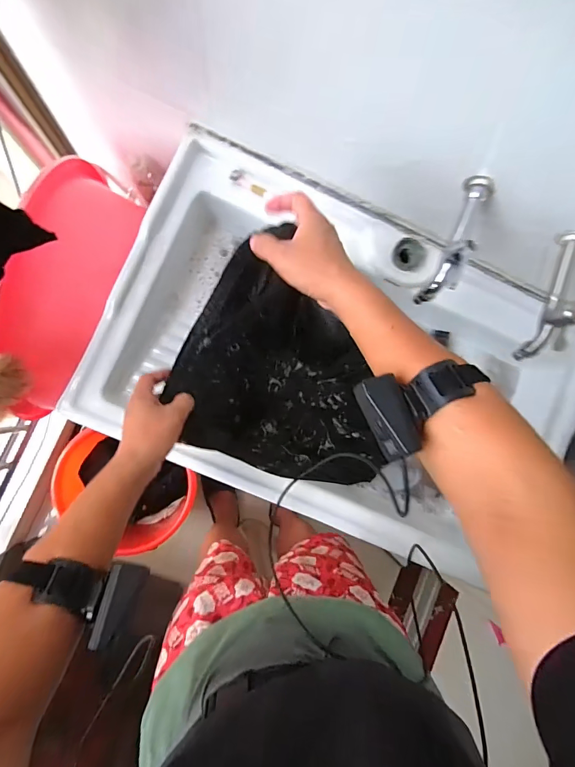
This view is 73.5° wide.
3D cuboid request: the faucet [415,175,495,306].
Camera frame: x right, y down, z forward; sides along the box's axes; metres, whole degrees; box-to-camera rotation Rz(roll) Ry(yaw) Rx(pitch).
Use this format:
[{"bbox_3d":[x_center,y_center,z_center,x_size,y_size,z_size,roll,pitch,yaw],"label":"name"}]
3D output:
[{"bbox_3d":[0.212,-0.189,0.487,0.036,0.101,0.158,29,84,-6],"label":"faucet"}]

